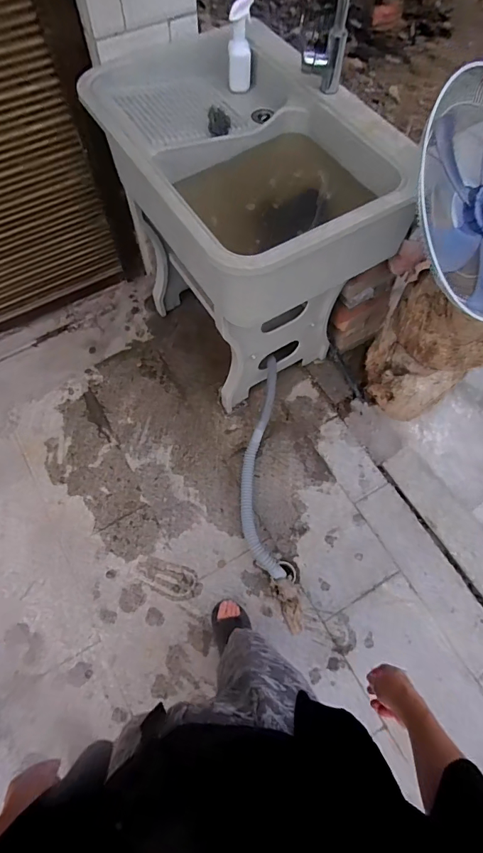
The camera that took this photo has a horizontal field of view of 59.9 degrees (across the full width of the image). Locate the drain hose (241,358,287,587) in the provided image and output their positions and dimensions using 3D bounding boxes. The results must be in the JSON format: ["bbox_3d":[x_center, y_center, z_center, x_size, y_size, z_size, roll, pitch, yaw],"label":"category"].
[{"bbox_3d":[0.061,0.128,1.375,0.134,0.159,0.691,-2,66,-1],"label":"drain hose"}]

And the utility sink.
[{"bbox_3d":[0.029,-0.560,1.267,0.571,0.728,0.750,-31,70,-14],"label":"utility sink"}]

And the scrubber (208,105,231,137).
[{"bbox_3d":[-0.053,-0.735,1.018,0.053,0.050,0.053,-1,66,-1],"label":"scrubber"}]

